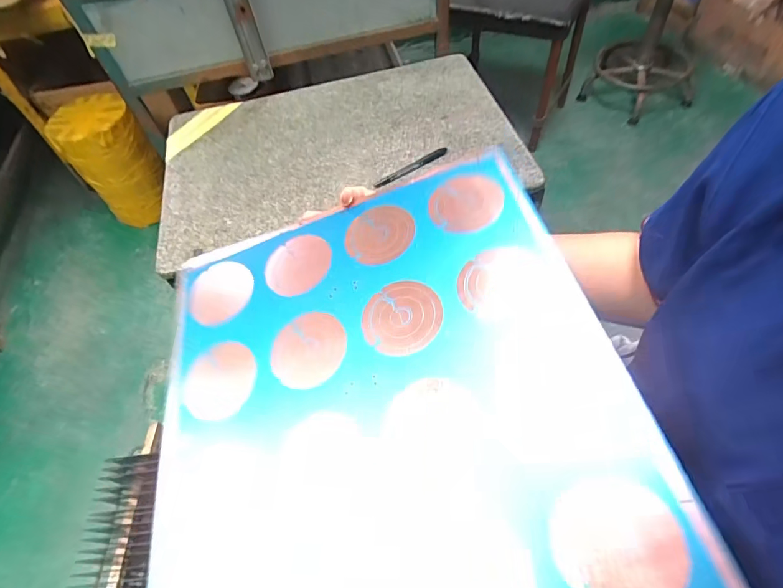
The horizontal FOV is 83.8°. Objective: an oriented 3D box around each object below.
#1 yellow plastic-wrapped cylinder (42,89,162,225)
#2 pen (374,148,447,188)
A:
[{"bbox_3d":[-0.834,-0.384,1.358,0.216,0.362,0.205,-34,59,-16],"label":"yellow plastic-wrapped cylinder"},{"bbox_3d":[0.035,-0.210,0.721,0.140,0.011,0.016,-31,58,-16],"label":"pen"}]

